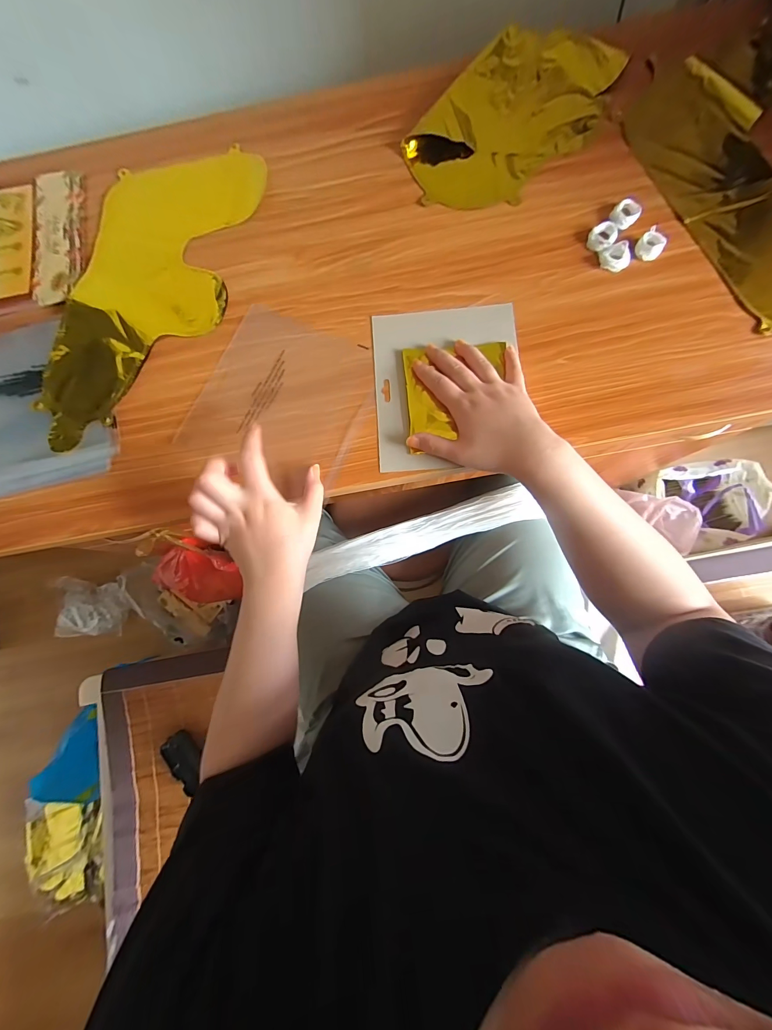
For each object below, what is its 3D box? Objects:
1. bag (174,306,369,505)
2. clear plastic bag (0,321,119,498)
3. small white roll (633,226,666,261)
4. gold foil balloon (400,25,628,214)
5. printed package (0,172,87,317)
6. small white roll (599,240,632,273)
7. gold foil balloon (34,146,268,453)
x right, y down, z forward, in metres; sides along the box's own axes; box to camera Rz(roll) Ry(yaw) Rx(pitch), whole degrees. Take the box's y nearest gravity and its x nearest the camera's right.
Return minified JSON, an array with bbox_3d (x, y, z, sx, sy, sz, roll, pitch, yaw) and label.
[{"bbox_3d":[-0.118,-0.133,0.408,0.187,0.010,0.187,23,84,6],"label":"bag"},{"bbox_3d":[-0.429,-0.127,0.419,0.202,0.006,0.201,-13,81,1],"label":"clear plastic bag"},{"bbox_3d":[0.302,-0.307,0.403,0.035,0.012,0.029,-44,82,-4],"label":"small white roll"},{"bbox_3d":[0.152,-0.495,0.446,0.168,0.025,0.270,39,85,8],"label":"gold foil balloon"},{"bbox_3d":[-0.476,-0.348,0.458,0.170,0.009,0.197,-9,81,2],"label":"printed package"},{"bbox_3d":[0.262,-0.295,0.404,0.028,0.012,0.030,0,82,3],"label":"small white roll"},{"bbox_3d":[-0.299,-0.279,0.436,0.198,0.009,0.411,17,83,5],"label":"gold foil balloon"}]

